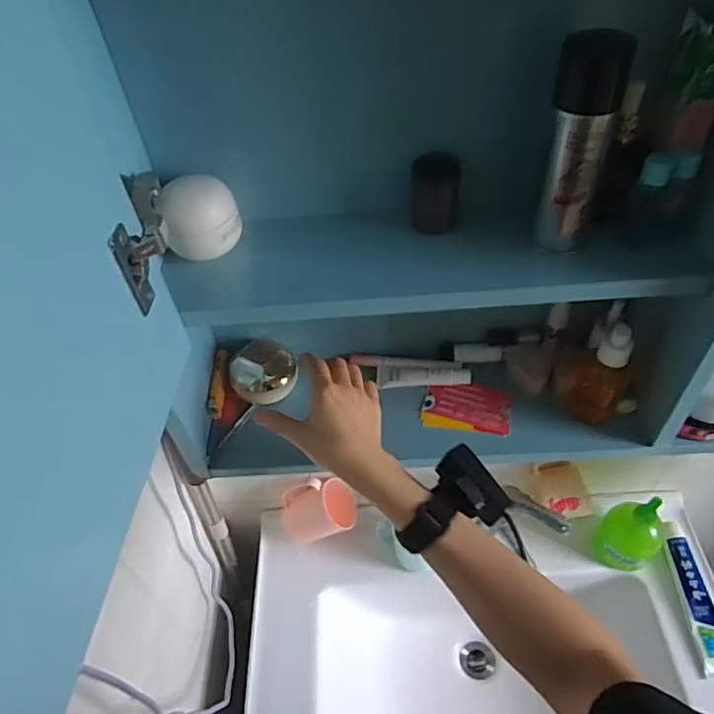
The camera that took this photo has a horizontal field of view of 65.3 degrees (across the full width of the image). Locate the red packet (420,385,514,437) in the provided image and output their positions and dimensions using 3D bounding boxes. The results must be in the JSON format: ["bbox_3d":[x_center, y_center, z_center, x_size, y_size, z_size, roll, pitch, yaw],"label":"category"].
[{"bbox_3d":[0.118,0.054,0.599,0.090,0.012,0.058,7,49,11],"label":"red packet"}]

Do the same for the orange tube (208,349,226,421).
[{"bbox_3d":[-0.149,0.028,0.601,0.011,0.023,0.081,-3,60,2],"label":"orange tube"}]

